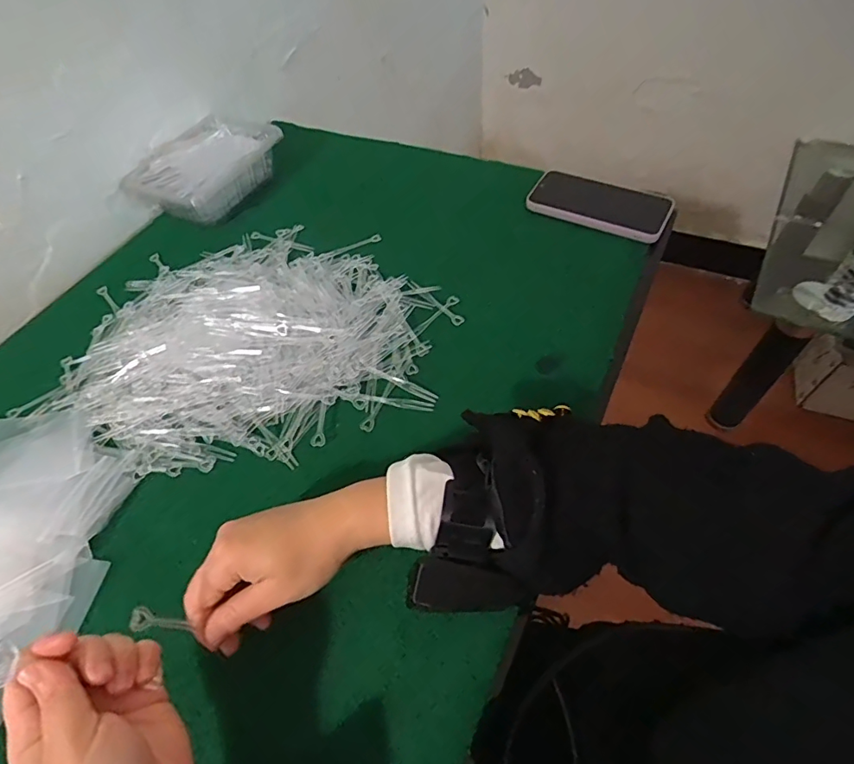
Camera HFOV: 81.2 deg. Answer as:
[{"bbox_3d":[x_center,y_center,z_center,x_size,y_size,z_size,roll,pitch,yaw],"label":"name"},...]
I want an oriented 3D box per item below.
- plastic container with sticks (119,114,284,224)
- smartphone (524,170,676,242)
[{"bbox_3d":[-0.282,-0.282,0.653,0.118,0.062,0.185,26,60,22],"label":"plastic container with sticks"},{"bbox_3d":[0.206,-0.214,0.595,0.162,0.015,0.080,26,62,22],"label":"smartphone"}]

